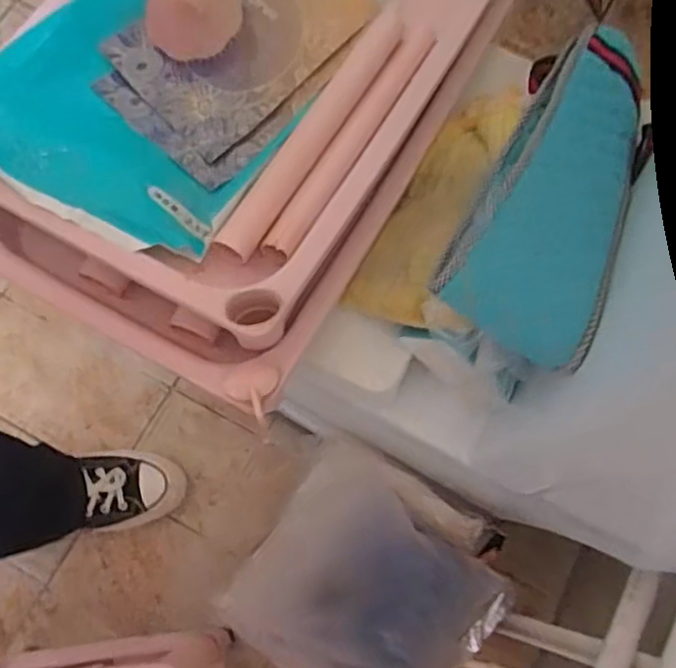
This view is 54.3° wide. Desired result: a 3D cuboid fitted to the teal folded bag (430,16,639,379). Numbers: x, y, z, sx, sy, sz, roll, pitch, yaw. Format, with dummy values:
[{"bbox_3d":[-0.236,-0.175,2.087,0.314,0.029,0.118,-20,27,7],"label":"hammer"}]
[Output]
[{"bbox_3d":[0.151,-0.105,0.419,0.091,0.054,0.286,28,60,8],"label":"teal folded bag"}]

